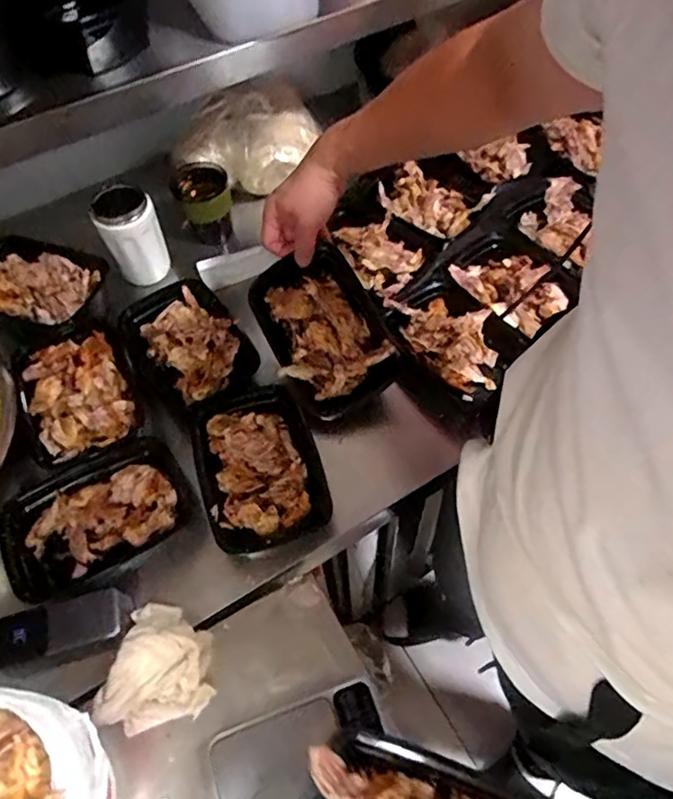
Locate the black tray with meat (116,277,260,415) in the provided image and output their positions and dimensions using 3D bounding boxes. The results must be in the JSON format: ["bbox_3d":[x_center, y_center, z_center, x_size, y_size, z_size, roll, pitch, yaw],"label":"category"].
[{"bbox_3d":[-0.208,-0.079,0.798,0.148,0.039,0.212,-36,64,-18],"label":"black tray with meat"}]

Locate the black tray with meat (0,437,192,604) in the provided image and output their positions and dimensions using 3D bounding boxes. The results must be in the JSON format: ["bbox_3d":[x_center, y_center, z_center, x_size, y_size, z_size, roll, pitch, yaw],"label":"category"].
[{"bbox_3d":[-0.280,0.140,0.667,0.199,0.062,0.138,-28,62,-14],"label":"black tray with meat"}]

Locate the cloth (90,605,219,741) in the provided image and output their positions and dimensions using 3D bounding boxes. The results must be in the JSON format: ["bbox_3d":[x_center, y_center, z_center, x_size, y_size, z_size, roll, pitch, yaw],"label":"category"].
[{"bbox_3d":[-0.181,0.279,0.584,0.099,0.046,0.116,11,60,8],"label":"cloth"}]

